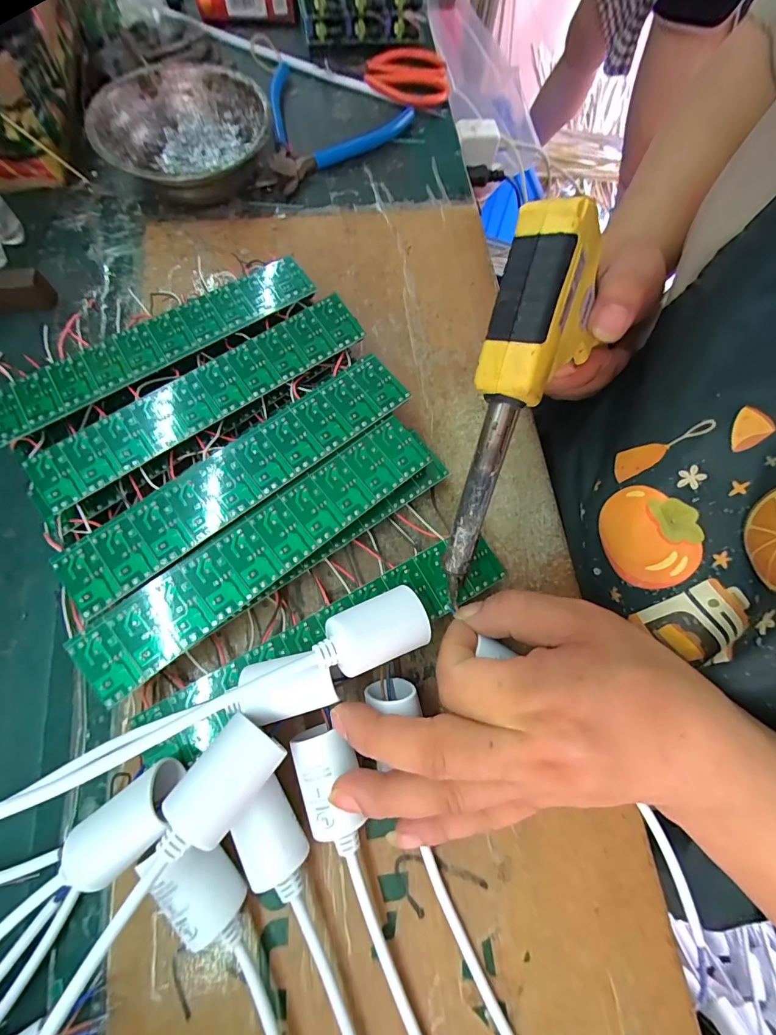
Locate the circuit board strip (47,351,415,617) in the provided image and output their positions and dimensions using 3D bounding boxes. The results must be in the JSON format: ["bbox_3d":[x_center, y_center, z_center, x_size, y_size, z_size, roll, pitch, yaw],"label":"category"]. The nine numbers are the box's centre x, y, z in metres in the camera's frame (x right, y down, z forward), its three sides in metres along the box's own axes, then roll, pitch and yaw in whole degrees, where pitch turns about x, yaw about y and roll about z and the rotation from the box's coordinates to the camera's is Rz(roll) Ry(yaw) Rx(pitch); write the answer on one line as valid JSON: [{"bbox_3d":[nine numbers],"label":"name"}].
[{"bbox_3d":[-0.078,-0.025,0.227,0.200,0.007,0.038,-37,76,-14],"label":"circuit board strip"}]

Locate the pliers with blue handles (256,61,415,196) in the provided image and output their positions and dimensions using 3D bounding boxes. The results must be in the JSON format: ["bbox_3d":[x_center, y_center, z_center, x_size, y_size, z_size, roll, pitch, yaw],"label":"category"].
[{"bbox_3d":[-0.041,-0.342,0.352,0.123,0.023,0.163,2,72,-1],"label":"pliers with blue handles"}]

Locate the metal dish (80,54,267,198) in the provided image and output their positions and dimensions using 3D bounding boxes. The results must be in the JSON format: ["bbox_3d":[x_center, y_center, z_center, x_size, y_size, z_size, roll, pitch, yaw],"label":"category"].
[{"bbox_3d":[-0.152,-0.287,0.316,0.122,0.040,0.121,1,72,-2],"label":"metal dish"}]

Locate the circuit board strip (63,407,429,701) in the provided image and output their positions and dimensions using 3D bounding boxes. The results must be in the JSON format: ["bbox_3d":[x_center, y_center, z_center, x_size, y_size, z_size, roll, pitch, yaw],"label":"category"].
[{"bbox_3d":[-0.063,0.015,0.219,0.199,0.004,0.039,-37,82,-13],"label":"circuit board strip"}]

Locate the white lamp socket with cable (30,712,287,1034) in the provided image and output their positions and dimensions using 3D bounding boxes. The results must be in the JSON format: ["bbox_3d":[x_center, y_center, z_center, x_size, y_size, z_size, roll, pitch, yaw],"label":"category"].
[{"bbox_3d":[-0.107,0.164,0.148,0.030,0.042,0.189,32,72,8],"label":"white lamp socket with cable"}]

